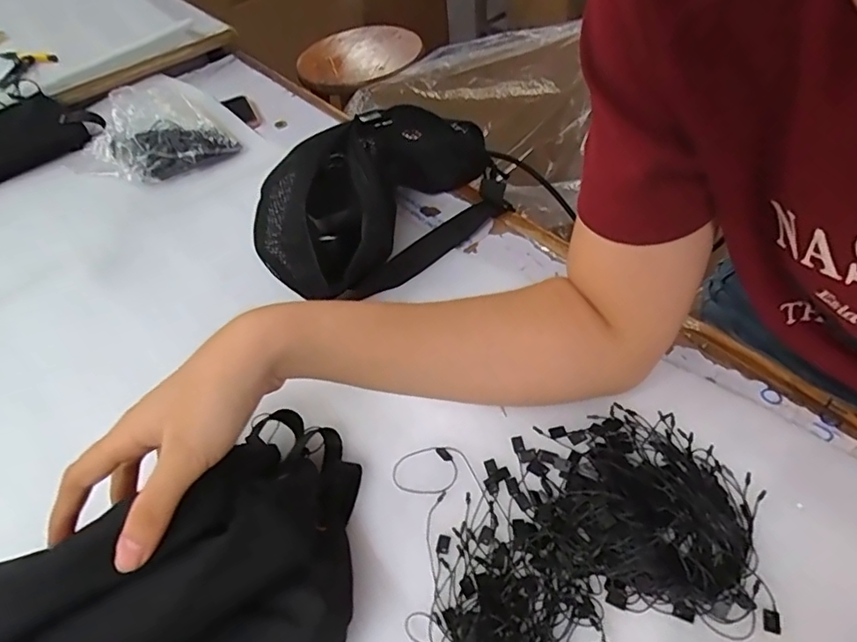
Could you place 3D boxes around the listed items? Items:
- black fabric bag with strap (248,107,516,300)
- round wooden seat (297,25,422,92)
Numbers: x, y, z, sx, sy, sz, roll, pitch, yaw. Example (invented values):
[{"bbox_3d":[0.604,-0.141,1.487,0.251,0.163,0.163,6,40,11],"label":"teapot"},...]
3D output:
[{"bbox_3d":[-0.043,-0.128,0.474,0.227,0.098,0.155,-36,54,-23],"label":"black fabric bag with strap"},{"bbox_3d":[-0.143,-0.562,1.133,0.234,0.034,0.249,-3,49,4],"label":"round wooden seat"}]

